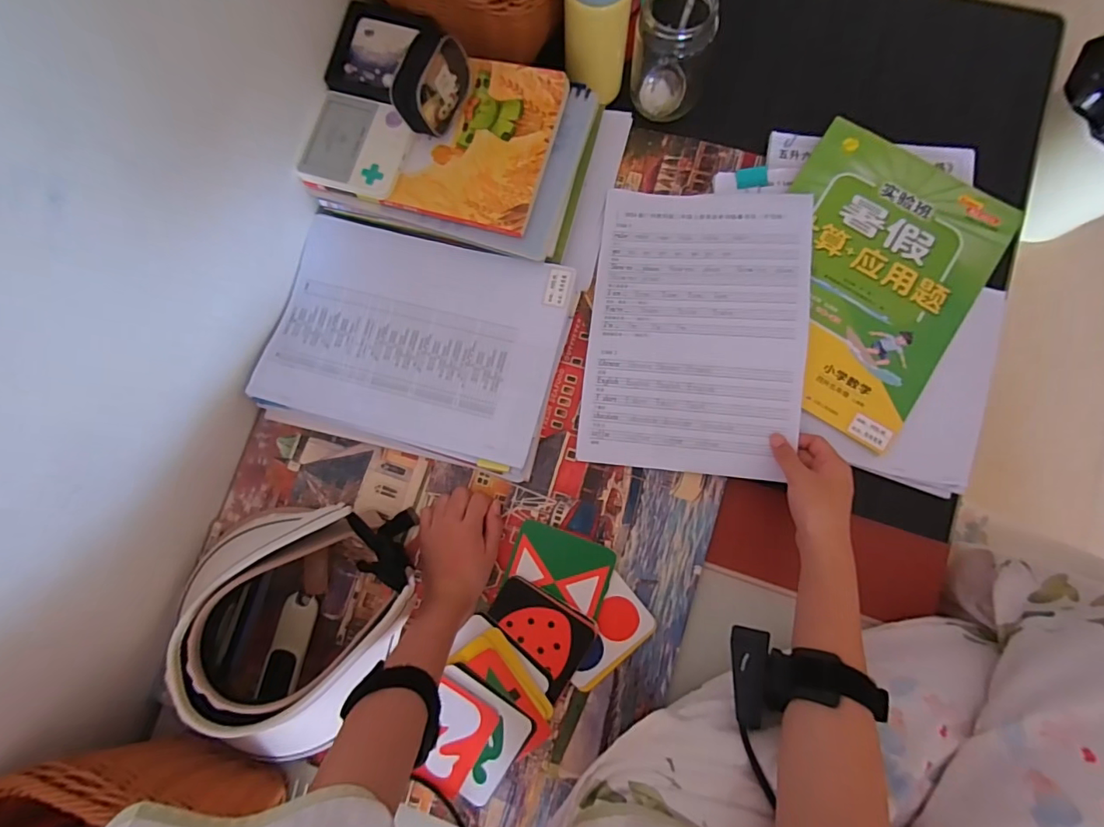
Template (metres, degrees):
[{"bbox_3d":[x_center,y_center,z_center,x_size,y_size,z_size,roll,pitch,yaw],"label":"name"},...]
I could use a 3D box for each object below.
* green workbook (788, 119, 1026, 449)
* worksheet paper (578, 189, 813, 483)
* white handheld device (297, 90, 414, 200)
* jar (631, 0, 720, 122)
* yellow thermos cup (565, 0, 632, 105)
[{"bbox_3d":[0.312,-0.135,0.501,0.201,0.013,0.293,31,85,8],"label":"green workbook"},{"bbox_3d":[0.144,-0.089,0.502,0.206,0.022,0.291,6,83,13],"label":"worksheet paper"},{"bbox_3d":[-0.196,-0.273,0.502,0.100,0.014,0.097,20,84,7],"label":"white handheld device"},{"bbox_3d":[0.124,-0.371,0.515,0.073,0.113,0.067,-1,82,4],"label":"jar"},{"bbox_3d":[0.046,-0.394,0.490,0.062,0.136,0.071,8,83,5],"label":"yellow thermos cup"}]

